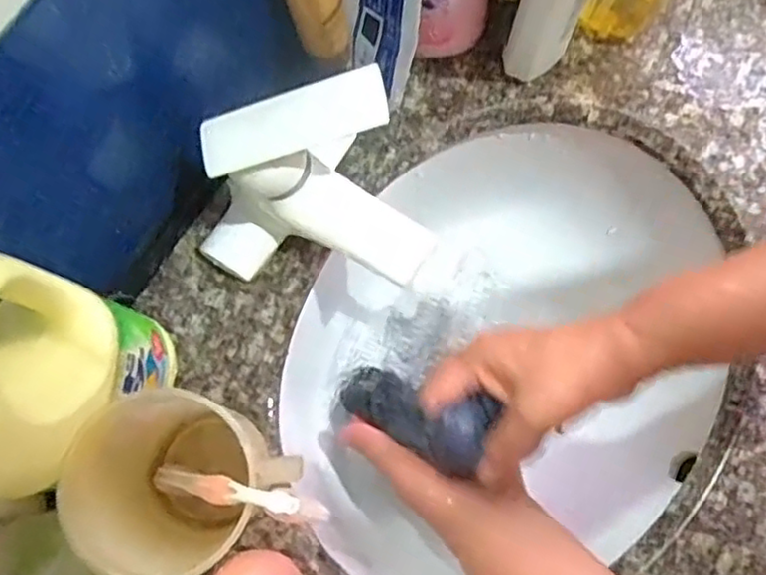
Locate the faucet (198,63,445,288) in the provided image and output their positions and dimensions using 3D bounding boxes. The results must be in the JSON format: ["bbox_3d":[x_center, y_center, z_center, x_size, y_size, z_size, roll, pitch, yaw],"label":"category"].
[{"bbox_3d":[-0.041,-0.060,0.402,0.145,0.122,0.096,7,77,2],"label":"faucet"}]

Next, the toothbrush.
[{"bbox_3d":[-0.075,0.098,0.317,0.009,0.171,0.013,13,74,-35],"label":"toothbrush"}]

